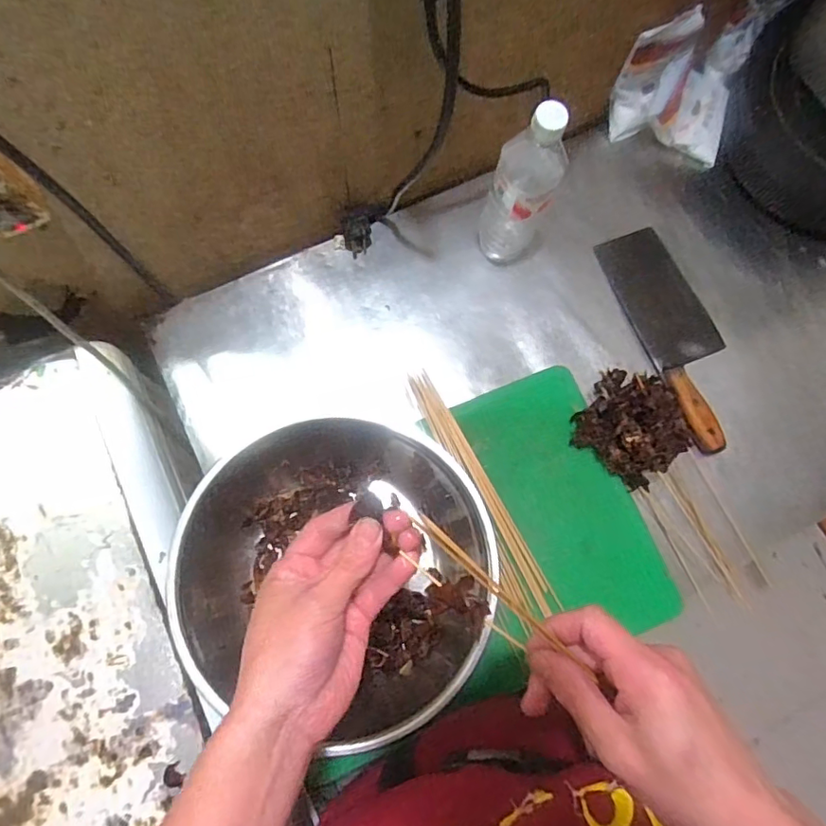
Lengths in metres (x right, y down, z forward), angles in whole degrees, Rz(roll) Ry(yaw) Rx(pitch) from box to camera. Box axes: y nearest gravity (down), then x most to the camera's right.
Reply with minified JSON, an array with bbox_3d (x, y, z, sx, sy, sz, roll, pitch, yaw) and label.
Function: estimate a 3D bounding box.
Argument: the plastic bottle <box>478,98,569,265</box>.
[{"bbox_3d":[0.126,-0.258,0.633,0.077,0.243,0.069,20,75,3],"label":"plastic bottle"}]

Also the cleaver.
[{"bbox_3d":[0.354,-0.108,0.716,0.102,0.020,0.307,-19,77,-7],"label":"cleaver"}]

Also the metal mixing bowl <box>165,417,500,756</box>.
[{"bbox_3d":[-0.072,0.168,0.566,0.304,0.130,0.291,1,75,-2],"label":"metal mixing bowl"}]

